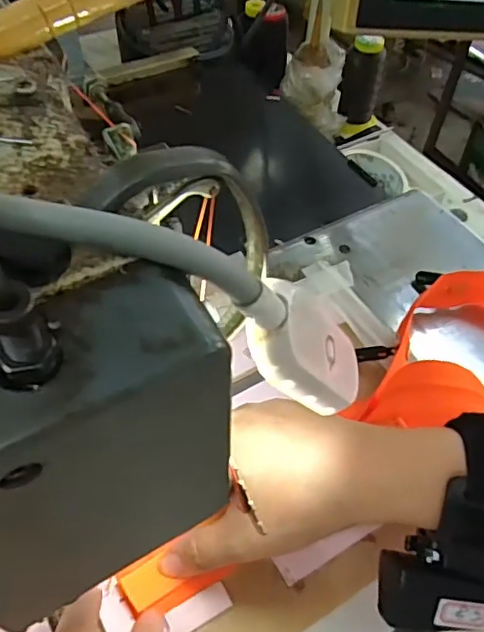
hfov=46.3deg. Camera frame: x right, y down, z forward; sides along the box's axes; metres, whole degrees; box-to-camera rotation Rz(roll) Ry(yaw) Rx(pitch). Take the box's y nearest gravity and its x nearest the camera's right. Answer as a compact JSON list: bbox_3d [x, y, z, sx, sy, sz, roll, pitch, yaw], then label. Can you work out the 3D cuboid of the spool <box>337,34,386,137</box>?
[{"bbox_3d":[0.151,-0.284,0.712,0.056,0.111,0.045,9,52,4],"label":"spool"}]

